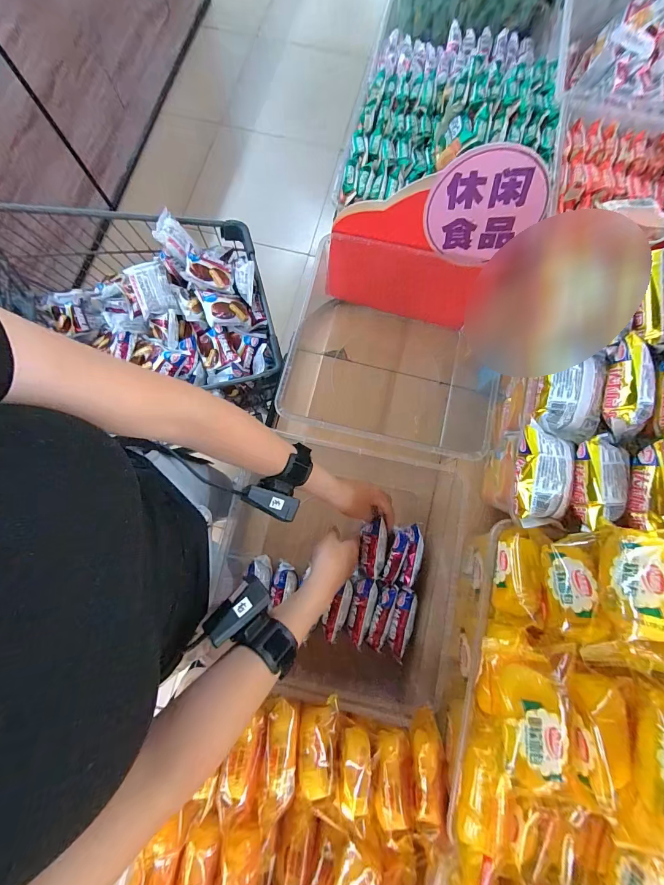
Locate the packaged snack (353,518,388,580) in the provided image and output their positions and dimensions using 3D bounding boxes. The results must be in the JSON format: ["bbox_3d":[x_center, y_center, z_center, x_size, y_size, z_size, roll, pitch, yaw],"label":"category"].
[{"bbox_3d":[0.060,0.163,0.522,0.039,0.021,0.089,11,87,2],"label":"packaged snack"}]

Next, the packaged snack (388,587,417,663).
[{"bbox_3d":[0.103,0.265,0.499,0.031,0.015,0.097,13,79,2],"label":"packaged snack"}]

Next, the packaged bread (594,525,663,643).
[{"bbox_3d":[0.234,0.106,0.260,0.036,0.046,0.078,30,57,-36],"label":"packaged bread"}]

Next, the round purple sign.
[{"bbox_3d":[0.202,-0.319,0.473,0.142,0.147,0.004,22,64,-25],"label":"round purple sign"}]

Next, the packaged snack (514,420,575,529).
[{"bbox_3d":[0.204,0.034,0.327,0.054,0.027,0.090,10,78,2],"label":"packaged snack"}]

